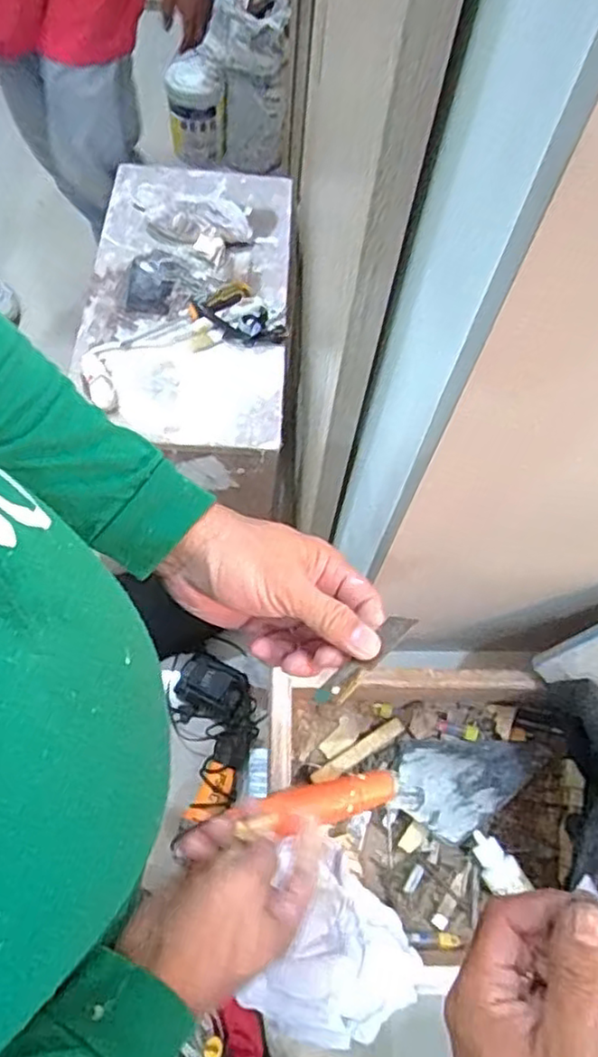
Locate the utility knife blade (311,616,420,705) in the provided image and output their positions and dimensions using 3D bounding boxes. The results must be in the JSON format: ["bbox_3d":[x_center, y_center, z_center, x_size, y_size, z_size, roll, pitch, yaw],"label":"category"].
[{"bbox_3d":[0.038,0.076,0.386,0.073,0.008,0.014,-40,72,-5],"label":"utility knife blade"}]

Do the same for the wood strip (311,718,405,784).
[{"bbox_3d":[0.057,0.215,0.635,0.100,0.014,0.014,-27,69,-16],"label":"wood strip"}]

